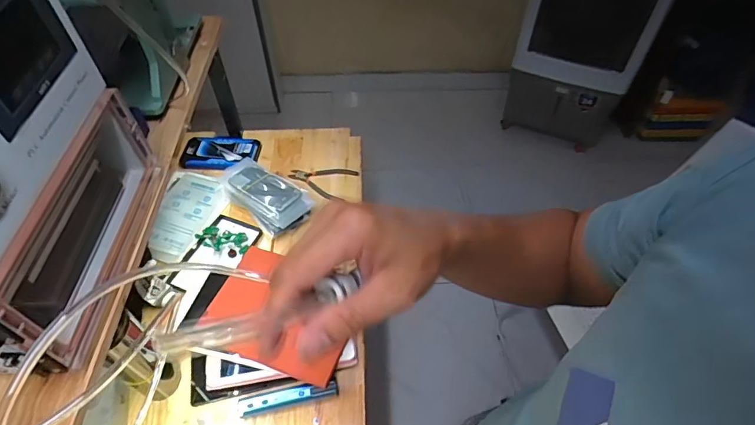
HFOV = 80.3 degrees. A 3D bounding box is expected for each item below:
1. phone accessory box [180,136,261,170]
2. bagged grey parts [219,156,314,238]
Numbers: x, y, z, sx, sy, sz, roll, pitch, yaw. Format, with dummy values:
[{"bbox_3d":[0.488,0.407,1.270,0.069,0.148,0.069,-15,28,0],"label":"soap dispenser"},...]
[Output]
[{"bbox_3d":[-0.371,-0.143,1.059,0.177,0.015,0.092,4,68,2],"label":"phone accessory box"},{"bbox_3d":[-0.248,-0.044,0.963,0.231,0.049,0.109,35,59,25],"label":"bagged grey parts"}]

